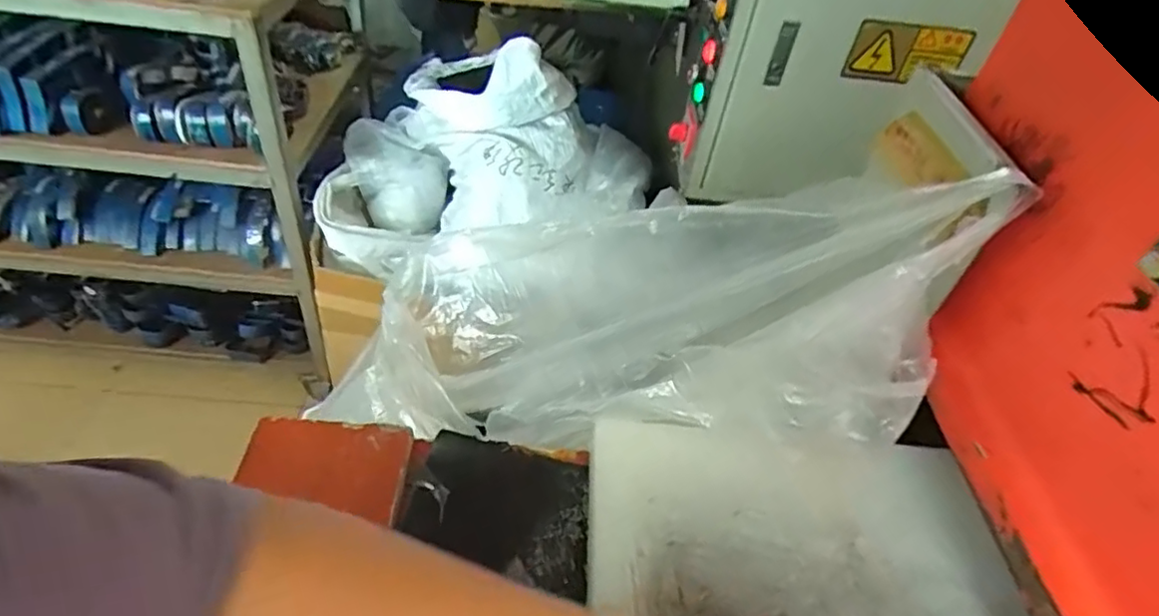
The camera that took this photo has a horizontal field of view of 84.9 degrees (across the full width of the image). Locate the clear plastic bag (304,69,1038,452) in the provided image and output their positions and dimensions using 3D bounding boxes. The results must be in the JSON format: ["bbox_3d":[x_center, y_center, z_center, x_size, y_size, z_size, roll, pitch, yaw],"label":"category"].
[{"bbox_3d":[0.043,-0.004,0.570,0.582,0.134,0.280,-5,34,36],"label":"clear plastic bag"}]

